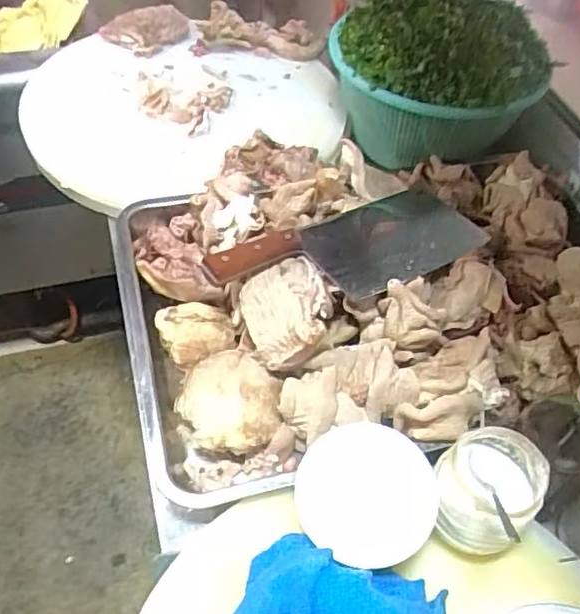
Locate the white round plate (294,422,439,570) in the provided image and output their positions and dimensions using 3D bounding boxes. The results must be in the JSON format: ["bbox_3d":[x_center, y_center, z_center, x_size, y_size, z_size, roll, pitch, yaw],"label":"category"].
[{"bbox_3d":[0.060,0.147,0.490,0.108,0.005,0.106,-3,67,7],"label":"white round plate"}]

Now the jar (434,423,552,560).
[{"bbox_3d":[0.157,0.148,0.500,0.076,0.087,0.079,2,51,-2],"label":"jar"}]

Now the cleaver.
[{"bbox_3d":[0.071,-0.064,0.644,0.299,0.028,0.116,-28,58,-24],"label":"cleaver"}]

